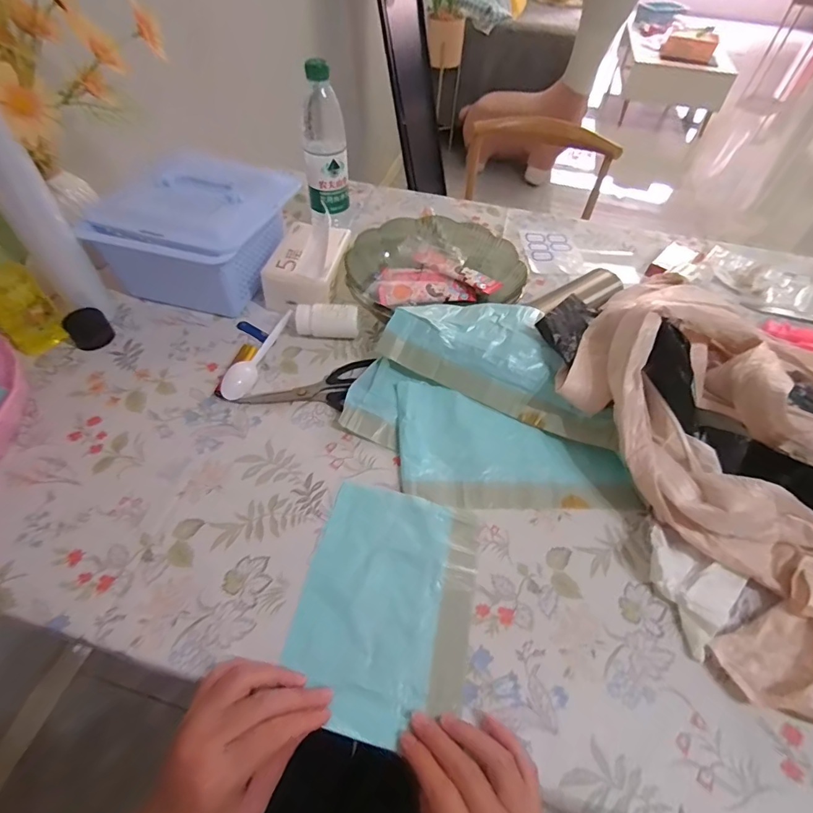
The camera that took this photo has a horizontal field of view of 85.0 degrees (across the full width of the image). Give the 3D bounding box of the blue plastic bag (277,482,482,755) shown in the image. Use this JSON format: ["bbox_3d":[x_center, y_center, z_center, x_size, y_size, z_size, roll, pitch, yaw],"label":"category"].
[{"bbox_3d":[-0.015,0.166,0.381,0.145,0.009,0.189,12,53,6],"label":"blue plastic bag"}]

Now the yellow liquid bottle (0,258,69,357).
[{"bbox_3d":[-0.450,-0.140,0.489,0.040,0.174,0.058,36,59,22],"label":"yellow liquid bottle"}]

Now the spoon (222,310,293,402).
[{"bbox_3d":[-0.186,-0.068,0.554,0.032,0.012,0.153,11,53,5],"label":"spoon"}]

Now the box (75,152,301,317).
[{"bbox_3d":[-0.276,-0.227,0.599,0.200,0.124,0.166,14,53,8],"label":"box"}]

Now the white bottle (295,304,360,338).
[{"bbox_3d":[-0.102,-0.107,0.569,0.078,0.041,0.032,7,53,2],"label":"white bottle"}]

